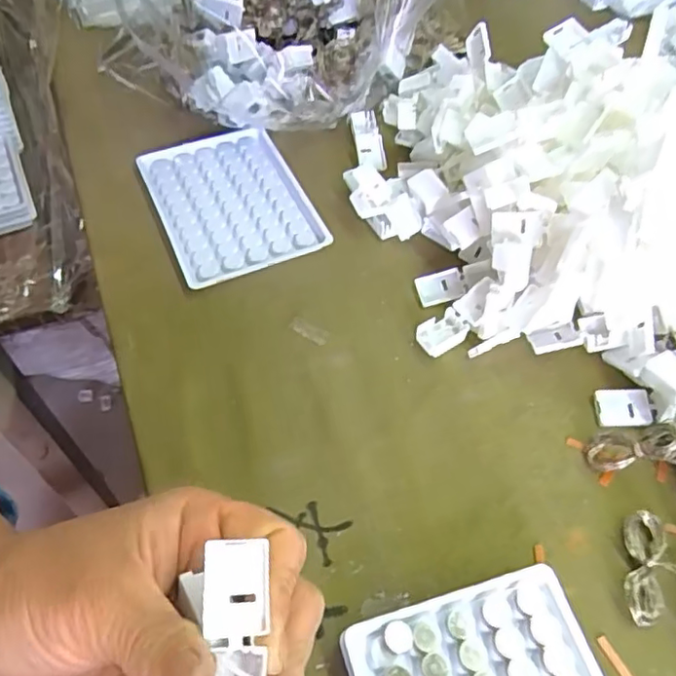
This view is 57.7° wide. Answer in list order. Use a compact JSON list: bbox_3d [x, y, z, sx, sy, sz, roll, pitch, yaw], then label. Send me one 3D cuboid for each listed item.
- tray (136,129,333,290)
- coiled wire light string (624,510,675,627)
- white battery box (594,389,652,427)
[{"bbox_3d":[-0.072,-0.092,0.407,0.092,0.013,0.122,-21,58,-14],"label":"tray"},{"bbox_3d":[0.142,0.103,0.278,0.023,0.009,0.050,14,56,8],"label":"coiled wire light string"},{"bbox_3d":[0.152,0.037,0.326,0.028,0.004,0.020,-3,76,1],"label":"white battery box"}]

